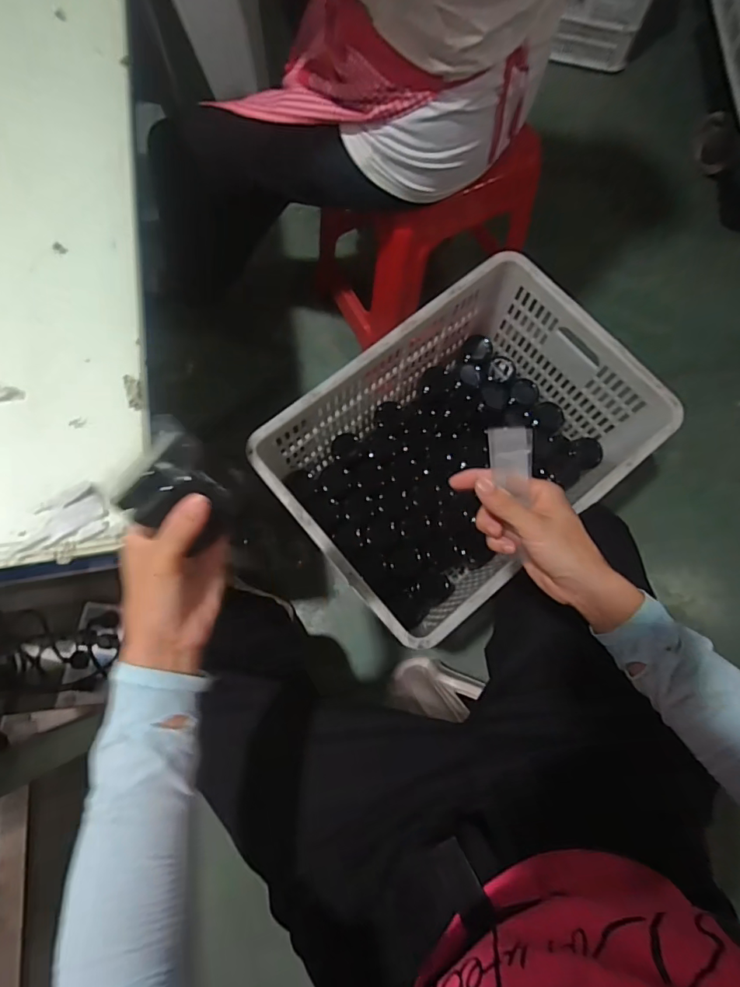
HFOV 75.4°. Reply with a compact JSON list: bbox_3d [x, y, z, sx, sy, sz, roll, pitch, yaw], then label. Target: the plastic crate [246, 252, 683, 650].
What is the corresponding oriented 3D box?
[{"bbox_3d":[0.154,-0.068,0.912,0.596,0.292,0.426,-38,79,-9],"label":"plastic crate"}]

